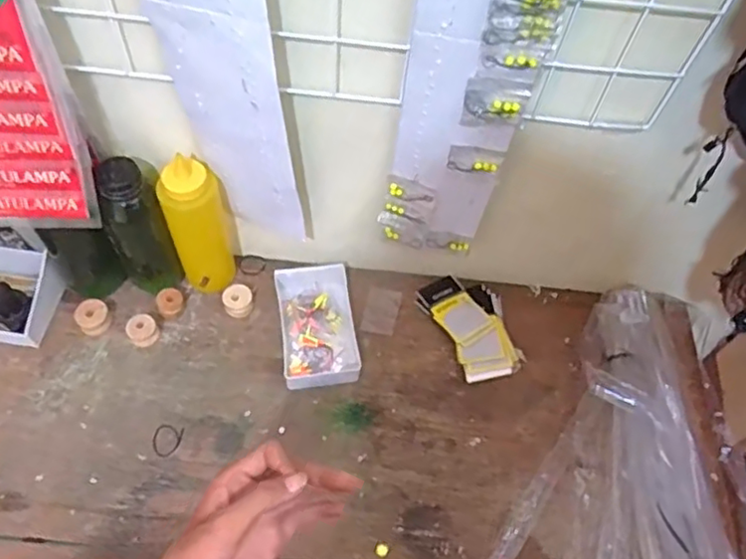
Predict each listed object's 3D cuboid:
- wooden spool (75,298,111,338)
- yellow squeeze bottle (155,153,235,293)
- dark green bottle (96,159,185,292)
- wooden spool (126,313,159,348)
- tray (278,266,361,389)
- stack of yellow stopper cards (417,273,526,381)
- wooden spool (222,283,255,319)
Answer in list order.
[{"bbox_3d":[-0.316,0.042,0.713,0.034,0.035,0.033,2,59,-3],"label":"wooden spool"},{"bbox_3d":[-0.191,-0.053,0.682,0.068,0.189,0.055,-13,61,-12],"label":"yellow squeeze bottle"},{"bbox_3d":[-0.251,-0.054,0.686,0.064,0.186,0.057,-22,63,-16],"label":"dark green bottle"},{"bbox_3d":[-0.259,0.058,0.712,0.030,0.024,0.030,2,59,-3],"label":"wooden spool"},{"bbox_3d":[-0.064,0.051,0.731,0.081,0.030,0.149,-6,60,-8],"label":"tray"},{"bbox_3d":[0.120,0.049,0.741,0.086,0.031,0.142,-23,64,-17],"label":"stack of yellow stopper cards"},{"bbox_3d":[-0.157,0.025,0.739,0.034,0.025,0.035,2,59,-3],"label":"wooden spool"}]

